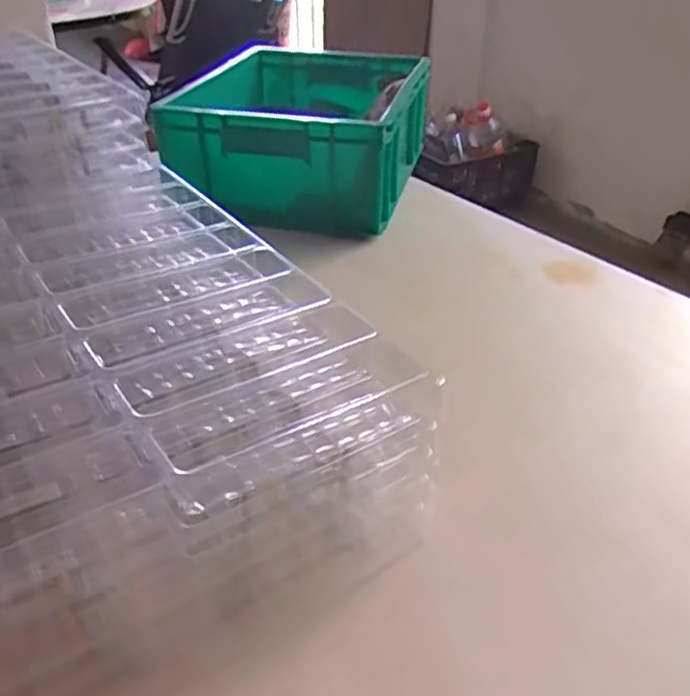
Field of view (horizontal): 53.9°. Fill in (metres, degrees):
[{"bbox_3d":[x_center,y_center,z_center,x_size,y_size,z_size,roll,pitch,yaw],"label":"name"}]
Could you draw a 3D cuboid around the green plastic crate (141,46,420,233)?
[{"bbox_3d":[-0.056,-0.329,1.041,0.319,0.161,0.419,7,35,10],"label":"green plastic crate"}]

